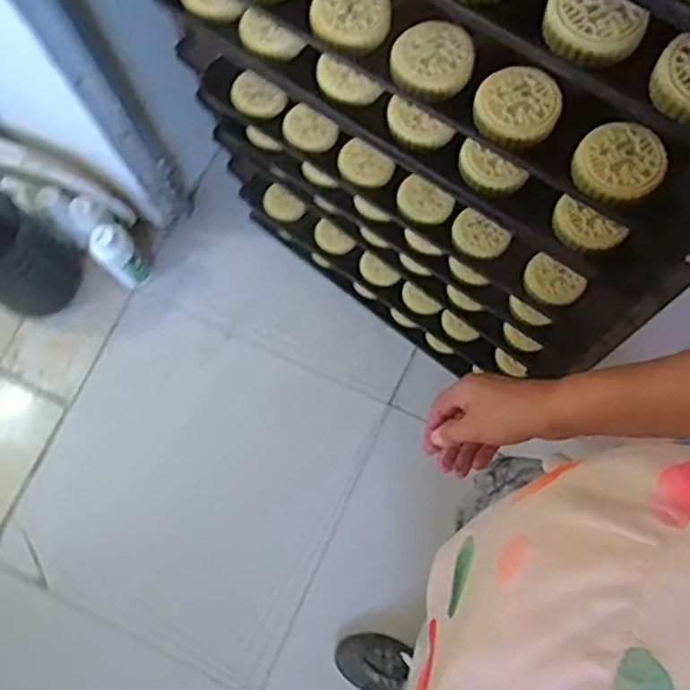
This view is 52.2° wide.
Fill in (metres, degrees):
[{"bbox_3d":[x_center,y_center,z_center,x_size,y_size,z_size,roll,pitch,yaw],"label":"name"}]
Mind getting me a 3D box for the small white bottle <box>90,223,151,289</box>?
[{"bbox_3d":[-0.445,-0.171,1.404,0.074,0.197,0.063,-42,76,-10],"label":"small white bottle"}]

